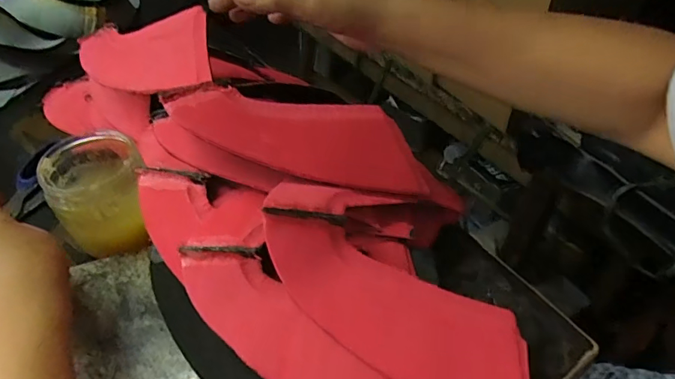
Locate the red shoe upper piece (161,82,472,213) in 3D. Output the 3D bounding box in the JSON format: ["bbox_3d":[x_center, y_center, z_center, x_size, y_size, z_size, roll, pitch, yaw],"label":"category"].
[{"bbox_3d":[-0.010,-0.033,0.324,0.200,0.010,0.065,10,61,-18],"label":"red shoe upper piece"}]

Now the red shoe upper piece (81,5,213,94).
[{"bbox_3d":[-0.162,-0.109,0.377,0.187,0.006,0.064,5,77,33],"label":"red shoe upper piece"}]

